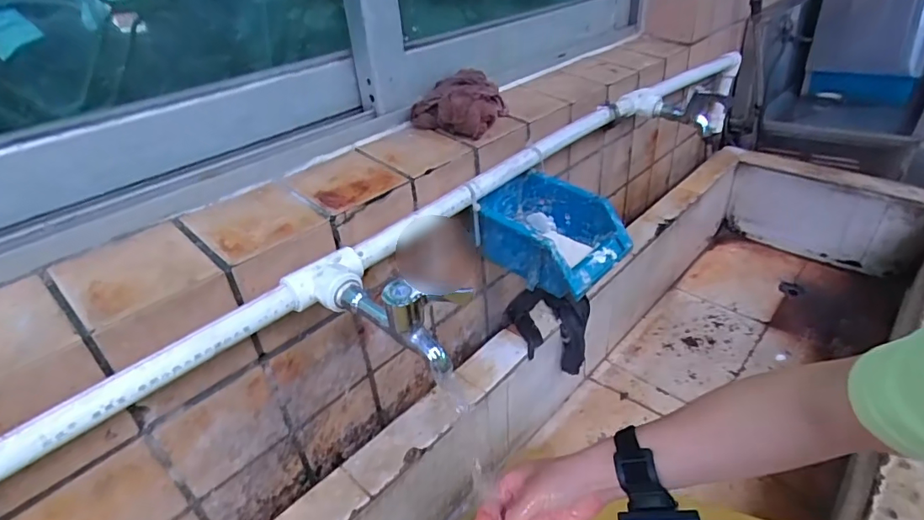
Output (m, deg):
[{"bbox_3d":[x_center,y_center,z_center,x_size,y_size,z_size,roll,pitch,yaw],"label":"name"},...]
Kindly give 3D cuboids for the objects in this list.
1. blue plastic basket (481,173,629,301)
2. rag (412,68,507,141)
[{"bbox_3d":[0.104,-0.036,0.614,0.167,0.079,0.129,23,42,35],"label":"blue plastic basket"},{"bbox_3d":[-0.002,-0.203,0.642,0.097,0.054,0.126,8,35,19],"label":"rag"}]

